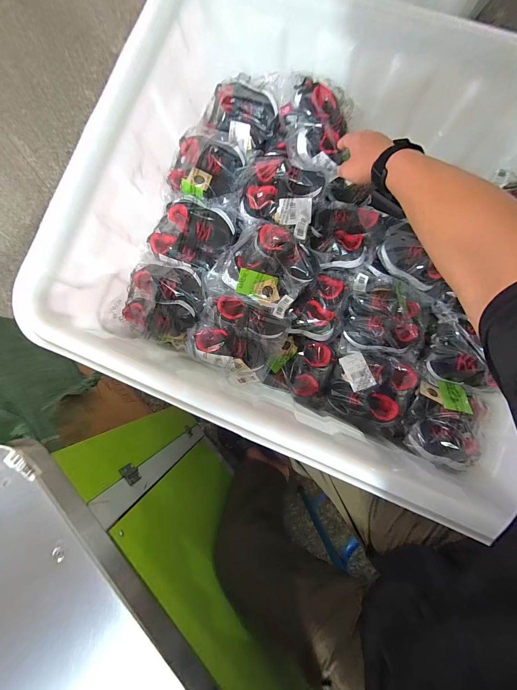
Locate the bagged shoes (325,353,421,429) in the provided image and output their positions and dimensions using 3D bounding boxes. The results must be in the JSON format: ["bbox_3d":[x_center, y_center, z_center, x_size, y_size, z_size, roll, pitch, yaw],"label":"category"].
[{"bbox_3d":[0.245,0.093,0.592,0.161,0.076,0.151,17,86,2],"label":"bagged shoes"}]

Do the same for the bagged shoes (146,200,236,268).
[{"bbox_3d":[-0.147,-0.242,0.612,0.168,0.070,0.132,19,86,2],"label":"bagged shoes"}]

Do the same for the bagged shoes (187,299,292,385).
[{"bbox_3d":[-0.042,-0.018,0.563,0.178,0.073,0.164,27,86,3],"label":"bagged shoes"}]

